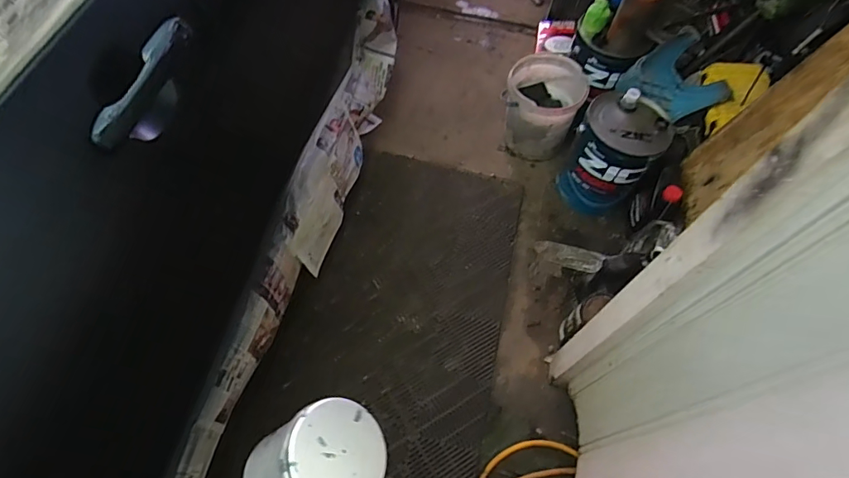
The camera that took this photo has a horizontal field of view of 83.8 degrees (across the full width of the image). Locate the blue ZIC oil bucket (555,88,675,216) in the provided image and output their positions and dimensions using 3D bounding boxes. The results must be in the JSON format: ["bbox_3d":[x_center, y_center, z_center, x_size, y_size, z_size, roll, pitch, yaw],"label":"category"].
[{"bbox_3d":[0.663,-0.299,1.688,0.267,0.383,0.260,2,60,-3],"label":"blue ZIC oil bucket"}]

